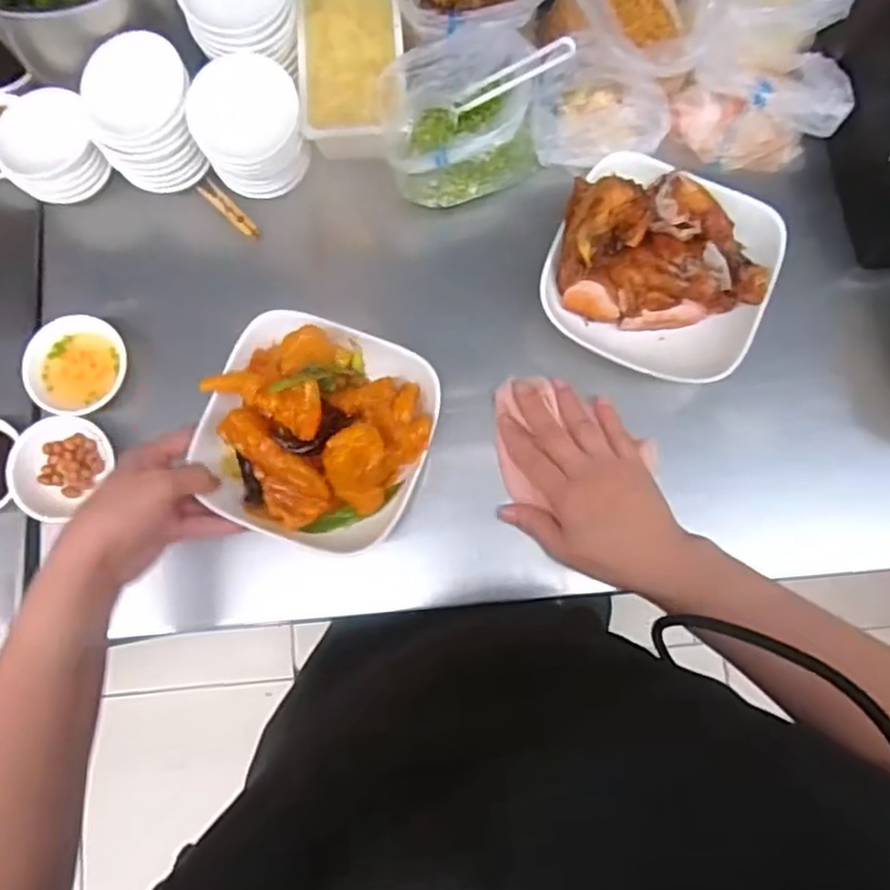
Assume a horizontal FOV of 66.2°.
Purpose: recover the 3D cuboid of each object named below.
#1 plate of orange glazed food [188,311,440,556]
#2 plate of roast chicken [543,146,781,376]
[{"bbox_3d":[-0.087,-0.011,0.456,0.148,0.061,0.148,0,81,2],"label":"plate of orange glazed food"},{"bbox_3d":[0.151,-0.125,0.477,0.151,0.075,0.138,20,82,4],"label":"plate of roast chicken"}]

